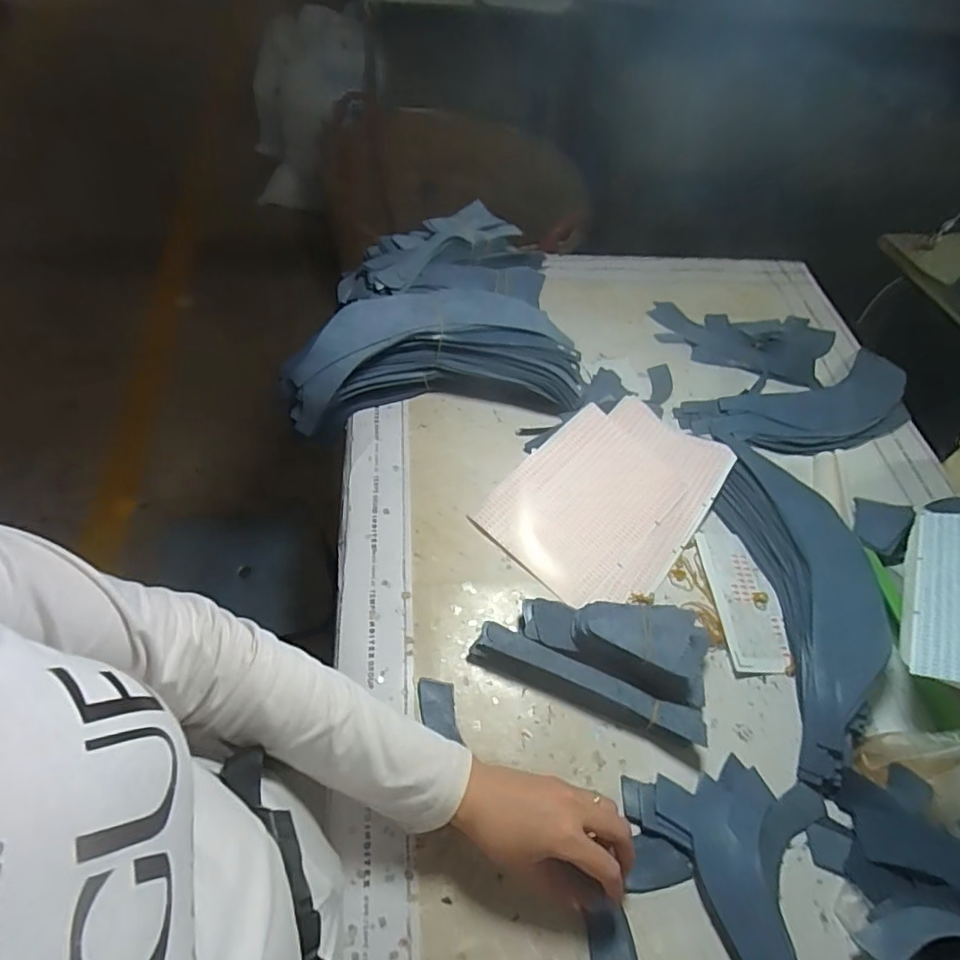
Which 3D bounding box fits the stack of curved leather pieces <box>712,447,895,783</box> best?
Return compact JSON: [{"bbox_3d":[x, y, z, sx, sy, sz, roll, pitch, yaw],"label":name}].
[{"bbox_3d":[0.322,0.105,0.548,0.115,0.051,0.333,1,55,-4],"label":"stack of curved leather pieces"}]

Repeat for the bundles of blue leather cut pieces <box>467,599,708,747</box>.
[{"bbox_3d":[0.100,0.151,0.497,0.202,0.057,0.094,15,55,6],"label":"bundles of blue leather cut pieces"}]

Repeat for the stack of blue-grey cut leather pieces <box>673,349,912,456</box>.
[{"bbox_3d":[0.426,-0.092,0.716,0.334,0.020,0.127,-16,58,-15],"label":"stack of blue-grey cut leather pieces"}]

